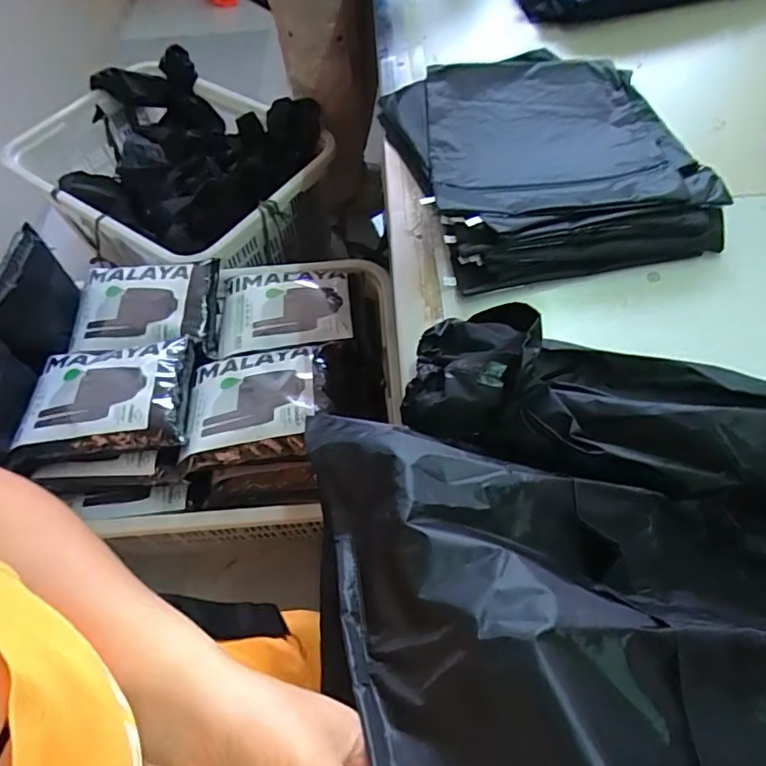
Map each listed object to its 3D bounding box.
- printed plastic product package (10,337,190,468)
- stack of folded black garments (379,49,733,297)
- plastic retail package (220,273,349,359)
[{"bbox_3d":[-0.496,0.031,0.949,0.284,0.058,0.237,-10,59,-3],"label":"printed plastic product package"},{"bbox_3d":[0.196,-0.301,0.673,0.335,0.049,0.419,-10,59,-4],"label":"stack of folded black garments"},{"bbox_3d":[-0.206,-0.148,1.096,0.272,0.054,0.230,-6,59,-1],"label":"plastic retail package"}]

